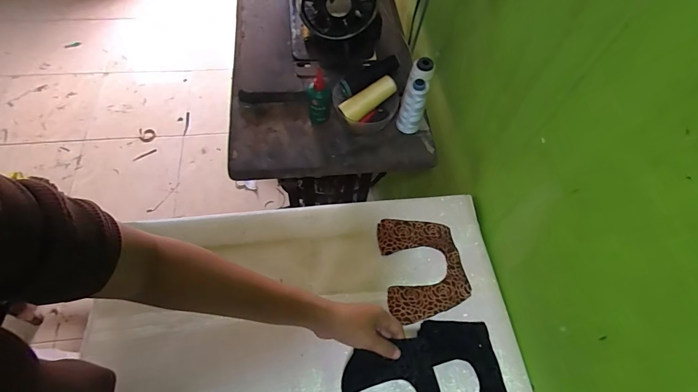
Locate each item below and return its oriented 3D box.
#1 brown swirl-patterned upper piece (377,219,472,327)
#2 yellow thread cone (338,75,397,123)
[{"bbox_3d":[0.117,0.111,0.581,0.124,0.005,0.158,-8,67,-5],"label":"brown swirl-patterned upper piece"},{"bbox_3d":[0.038,-0.178,0.679,0.109,0.039,0.032,-32,65,5],"label":"yellow thread cone"}]

